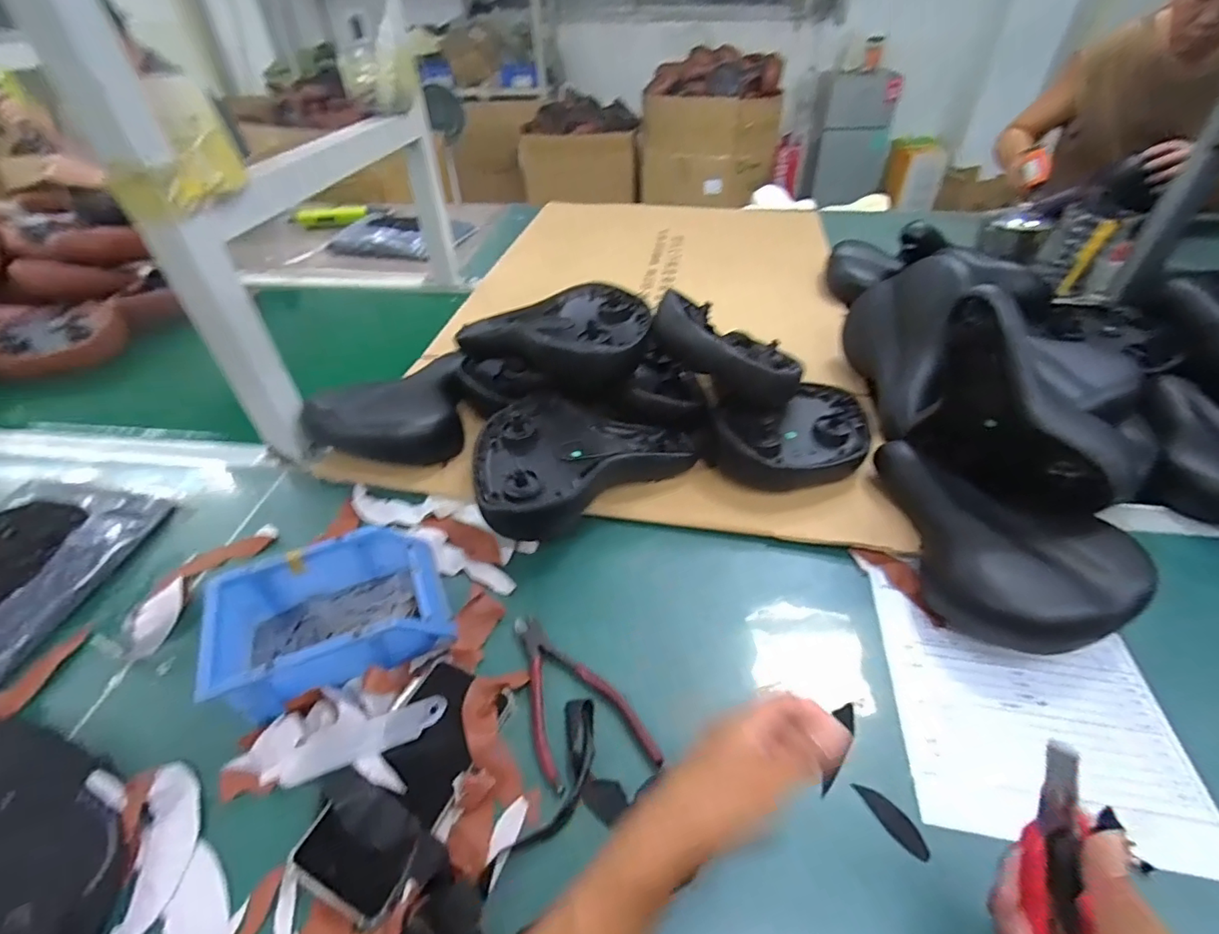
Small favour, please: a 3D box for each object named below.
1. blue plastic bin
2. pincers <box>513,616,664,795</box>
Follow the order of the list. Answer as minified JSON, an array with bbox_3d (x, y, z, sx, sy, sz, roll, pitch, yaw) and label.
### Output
[{"bbox_3d":[-0.236,0.124,0.459,0.176,0.061,0.123,-20,45,-19],"label":"blue plastic bin"},{"bbox_3d":[-0.038,0.190,0.439,0.080,0.012,0.163,-25,47,-24],"label":"pincers"}]

